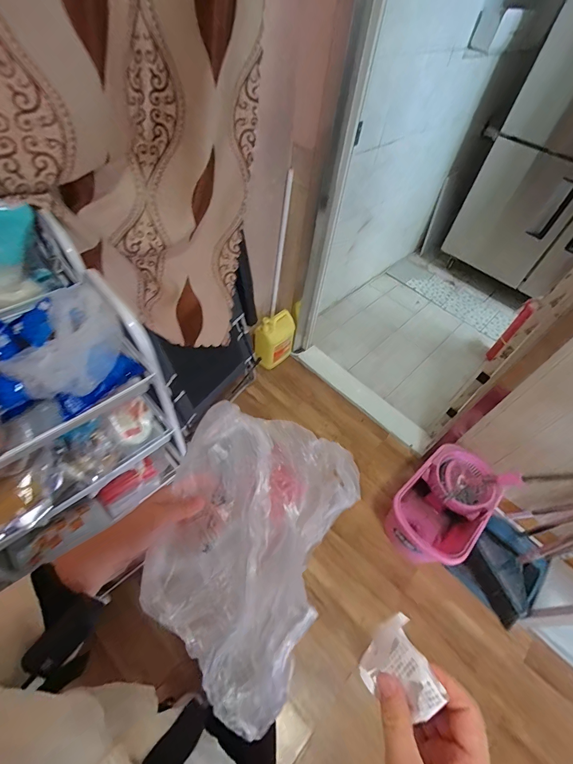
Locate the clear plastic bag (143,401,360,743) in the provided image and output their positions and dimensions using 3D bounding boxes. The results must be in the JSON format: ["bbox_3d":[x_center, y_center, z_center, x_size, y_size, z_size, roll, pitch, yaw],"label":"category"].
[{"bbox_3d":[-0.044,0.184,0.436,0.214,0.143,0.334,23,53,13],"label":"clear plastic bag"}]

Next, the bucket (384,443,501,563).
[{"bbox_3d":[0.574,0.472,1.286,0.379,0.259,0.274,-34,61,-27],"label":"bucket"}]

